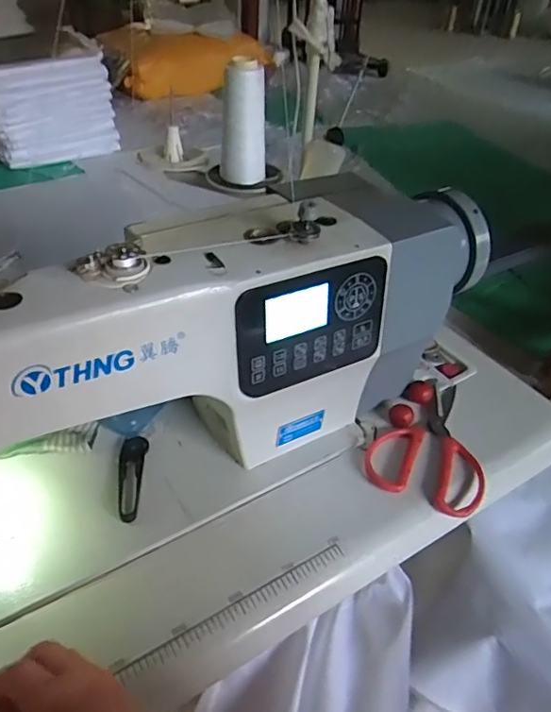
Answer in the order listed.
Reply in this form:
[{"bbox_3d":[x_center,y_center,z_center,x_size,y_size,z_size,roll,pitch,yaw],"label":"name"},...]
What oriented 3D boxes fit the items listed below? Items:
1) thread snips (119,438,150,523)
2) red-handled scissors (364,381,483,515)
[{"bbox_3d":[-0.143,0.116,0.547,0.026,0.006,0.100,2,40,-4],"label":"thread snips"},{"bbox_3d":[0.172,0.089,0.613,0.118,0.017,0.179,19,42,15],"label":"red-handled scissors"}]

